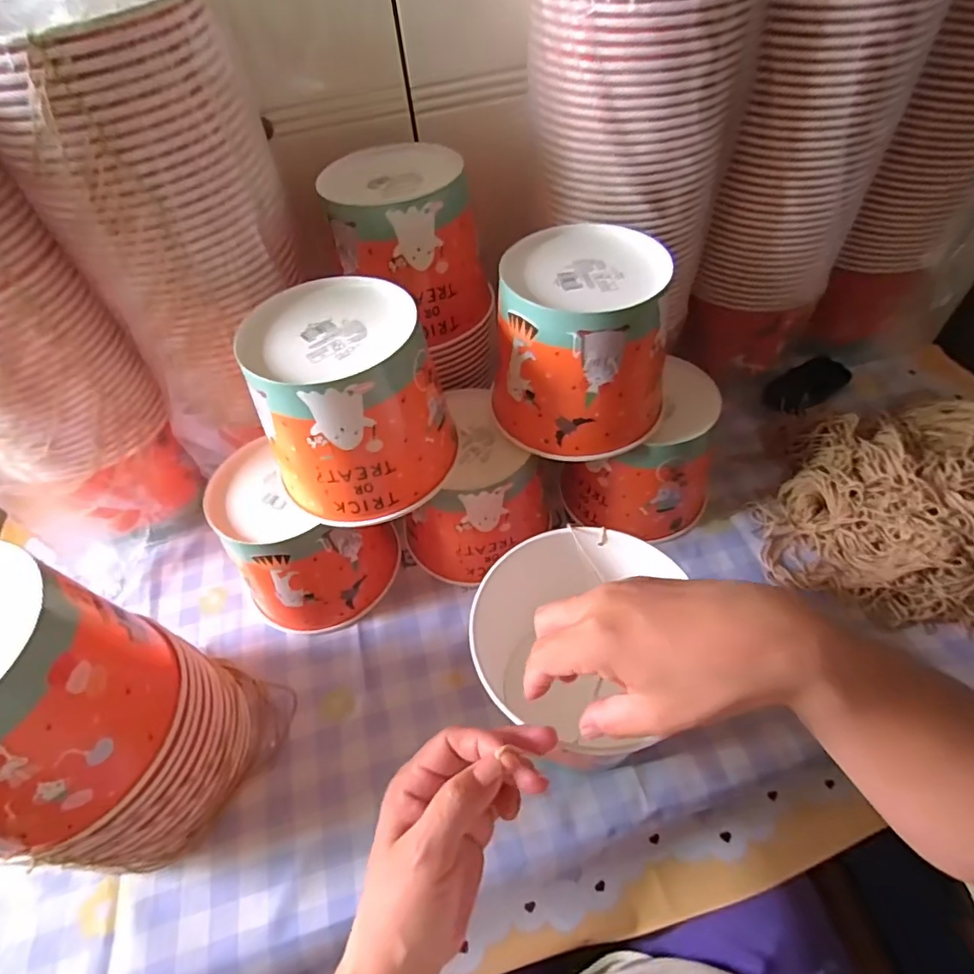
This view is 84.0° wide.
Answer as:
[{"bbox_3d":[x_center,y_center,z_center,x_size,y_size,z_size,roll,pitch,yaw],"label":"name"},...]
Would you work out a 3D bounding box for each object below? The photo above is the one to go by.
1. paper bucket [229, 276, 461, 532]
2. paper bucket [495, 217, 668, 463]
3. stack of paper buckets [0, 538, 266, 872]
[{"bbox_3d":[-0.107,-0.069,0.435,0.137,0.129,0.143,-18,53,-8],"label":"paper bucket"},{"bbox_3d":[0.081,-0.121,0.458,0.140,0.127,0.140,6,54,10],"label":"paper bucket"},{"bbox_3d":[-0.276,0.154,0.370,0.142,0.238,0.142,18,57,18],"label":"stack of paper buckets"}]

